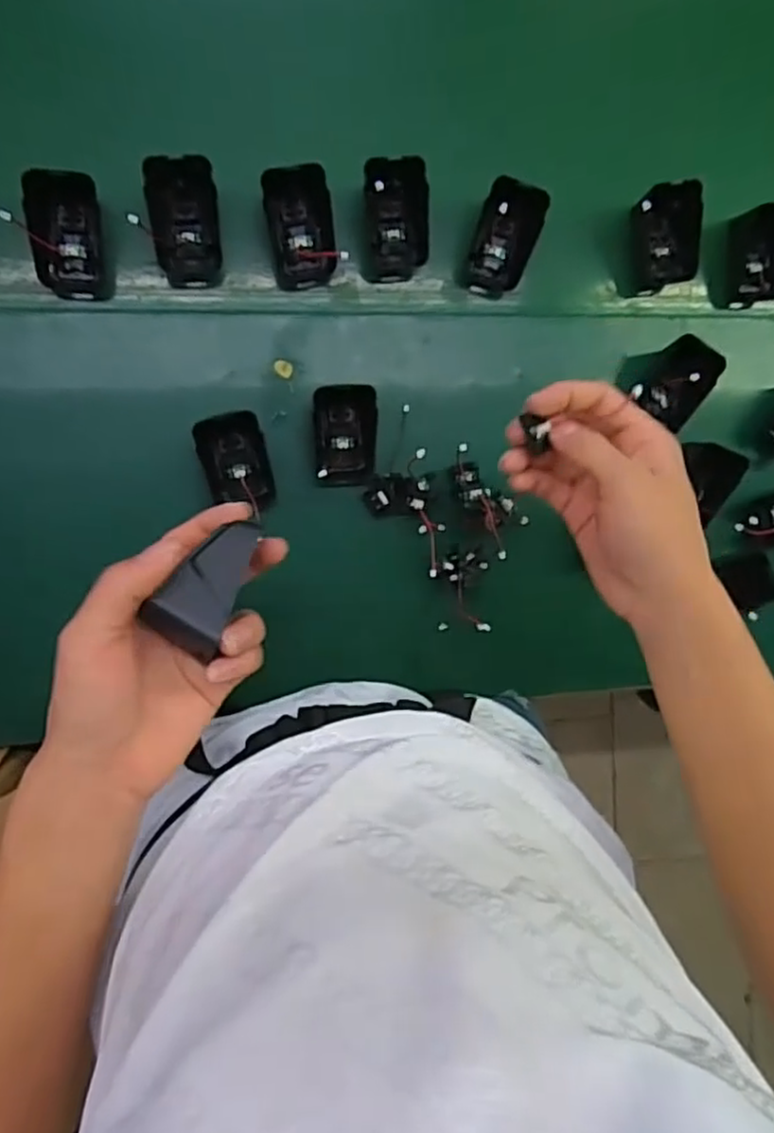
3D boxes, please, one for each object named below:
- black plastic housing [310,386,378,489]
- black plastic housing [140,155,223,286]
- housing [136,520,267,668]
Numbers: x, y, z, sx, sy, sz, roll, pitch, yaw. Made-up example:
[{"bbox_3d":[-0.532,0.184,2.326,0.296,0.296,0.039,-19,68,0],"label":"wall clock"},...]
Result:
[{"bbox_3d":[-0.030,-0.094,0.497,0.046,0.038,0.070,-3,93,-8],"label":"black plastic housing"},{"bbox_3d":[-0.135,-0.231,0.474,0.047,0.040,0.068,-9,94,-7],"label":"black plastic housing"},{"bbox_3d":[-0.084,0.007,0.334,0.034,0.019,0.067,30,65,-8],"label":"housing"}]

